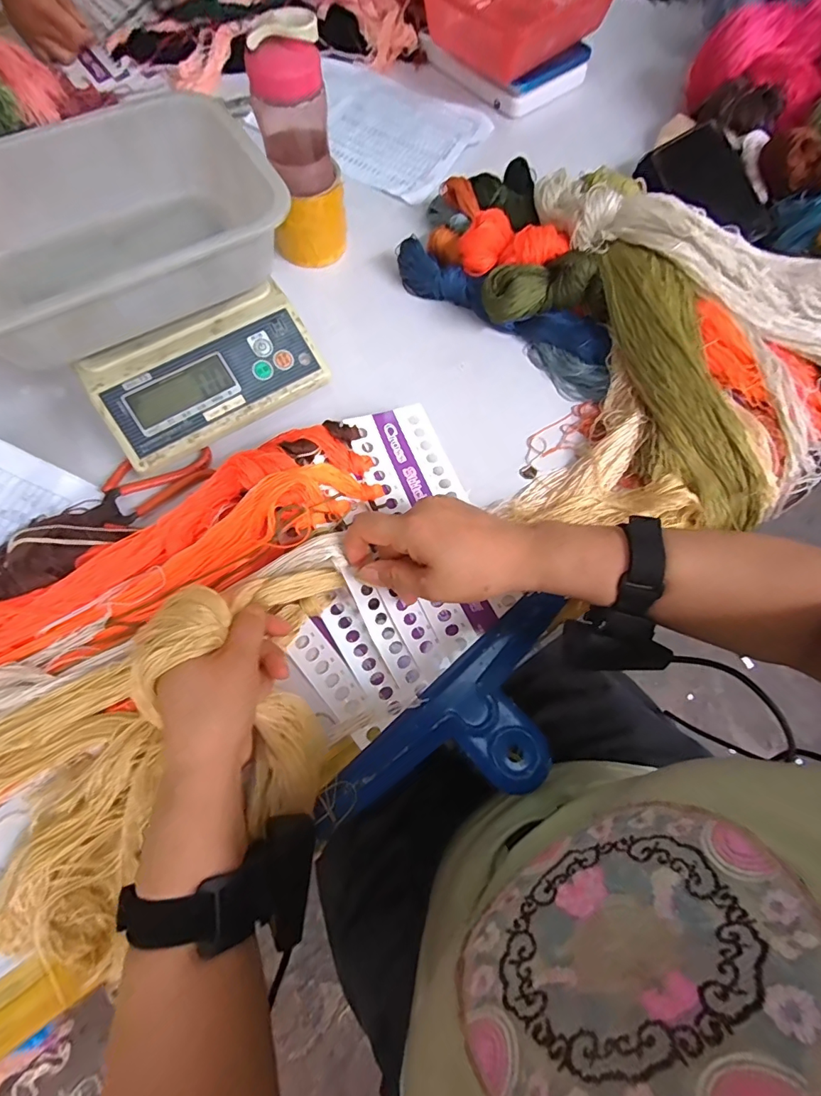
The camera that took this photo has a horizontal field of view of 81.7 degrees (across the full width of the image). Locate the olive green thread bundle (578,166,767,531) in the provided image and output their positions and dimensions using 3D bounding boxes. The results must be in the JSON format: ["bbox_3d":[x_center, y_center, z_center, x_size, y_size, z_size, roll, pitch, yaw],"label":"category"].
[{"bbox_3d":[0.247,-0.184,0.459,0.103,0.045,0.371,-16,83,-9],"label":"olive green thread bundle"}]

